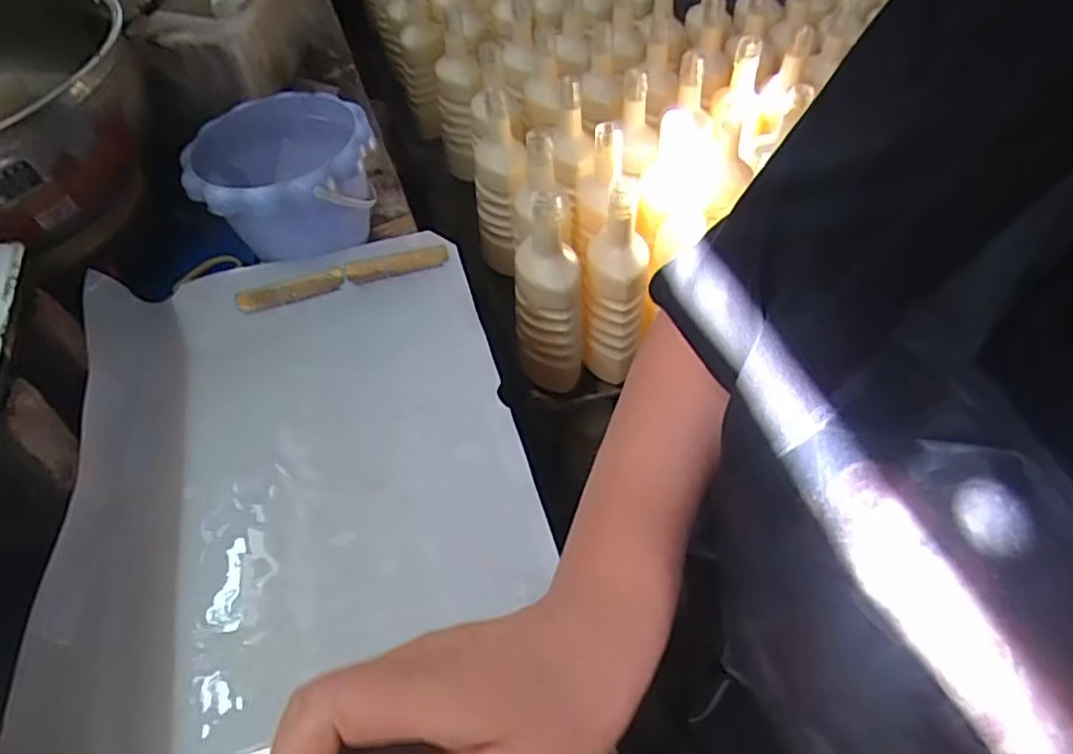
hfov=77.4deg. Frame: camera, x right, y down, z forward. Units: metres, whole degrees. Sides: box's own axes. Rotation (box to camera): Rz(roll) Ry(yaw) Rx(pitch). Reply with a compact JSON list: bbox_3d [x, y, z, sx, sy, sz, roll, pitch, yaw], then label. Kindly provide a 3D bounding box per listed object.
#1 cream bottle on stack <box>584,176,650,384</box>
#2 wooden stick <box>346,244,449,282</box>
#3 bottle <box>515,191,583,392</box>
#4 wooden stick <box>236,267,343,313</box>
[{"bbox_3d":[0.090,-0.093,0.780,0.068,0.243,0.068,2,50,4],"label":"cream bottle on stack"},{"bbox_3d":[-0.128,-0.105,0.616,0.092,0.014,0.019,-11,52,-3],"label":"wooden stick"},{"bbox_3d":[0.011,-0.087,0.757,0.079,0.244,0.060,-3,52,3],"label":"bottle"},{"bbox_3d":[-0.220,-0.077,0.602,0.093,0.019,0.012,-16,52,-7],"label":"wooden stick"}]

